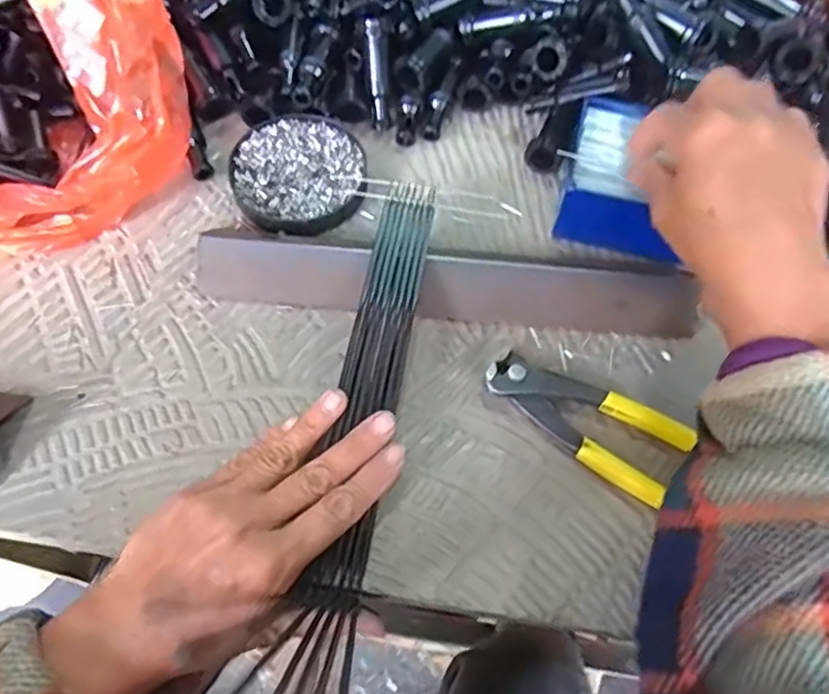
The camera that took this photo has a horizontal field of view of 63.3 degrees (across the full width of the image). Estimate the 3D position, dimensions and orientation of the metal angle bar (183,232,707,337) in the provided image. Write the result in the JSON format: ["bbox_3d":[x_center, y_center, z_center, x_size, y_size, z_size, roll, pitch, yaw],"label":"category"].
[{"bbox_3d":[0.018,-0.035,0.380,0.278,0.035,0.027,6,63,0],"label":"metal angle bar"}]

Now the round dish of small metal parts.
[{"bbox_3d":[-0.071,-0.107,0.419,0.080,0.017,0.084,1,63,-2],"label":"round dish of small metal parts"}]

